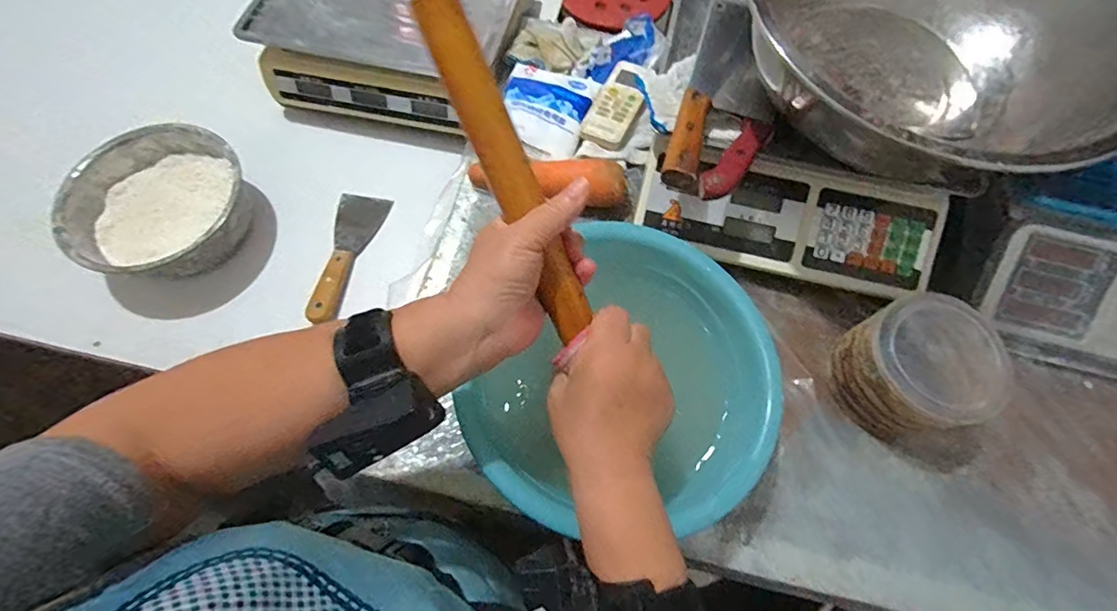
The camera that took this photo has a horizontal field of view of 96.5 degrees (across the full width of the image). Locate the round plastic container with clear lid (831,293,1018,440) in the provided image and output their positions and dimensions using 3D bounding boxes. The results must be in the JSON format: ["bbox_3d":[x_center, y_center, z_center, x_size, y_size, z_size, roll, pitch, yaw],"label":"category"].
[{"bbox_3d":[0.338,0.062,0.483,0.111,0.092,0.114,1,68,-1],"label":"round plastic container with clear lid"}]

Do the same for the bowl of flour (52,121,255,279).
[{"bbox_3d":[-0.483,-0.120,0.616,0.199,0.071,0.194,-35,73,-14],"label":"bowl of flour"}]

